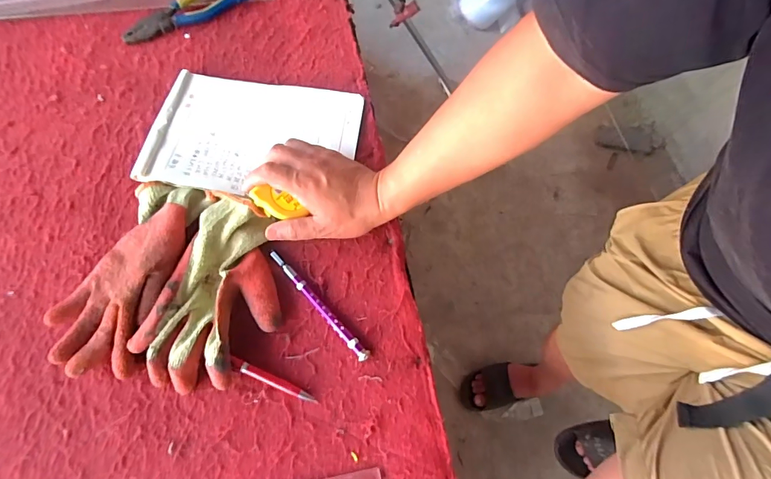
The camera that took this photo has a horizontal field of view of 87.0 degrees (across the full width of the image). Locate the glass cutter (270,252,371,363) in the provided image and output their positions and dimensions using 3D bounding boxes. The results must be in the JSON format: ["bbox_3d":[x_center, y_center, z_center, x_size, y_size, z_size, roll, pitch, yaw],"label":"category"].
[{"bbox_3d":[-0.077,0.074,0.465,0.012,0.012,0.162,-41,76,-15],"label":"glass cutter"}]

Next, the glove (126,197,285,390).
[{"bbox_3d":[-0.180,0.059,0.456,0.126,0.036,0.210,18,70,5],"label":"glove"}]

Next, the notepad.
[{"bbox_3d":[-0.170,-0.136,0.537,0.255,0.028,0.175,9,70,1],"label":"notepad"}]

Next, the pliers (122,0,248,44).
[{"bbox_3d":[-0.295,-0.342,0.601,0.190,0.027,0.049,-36,75,-14],"label":"pliers"}]

